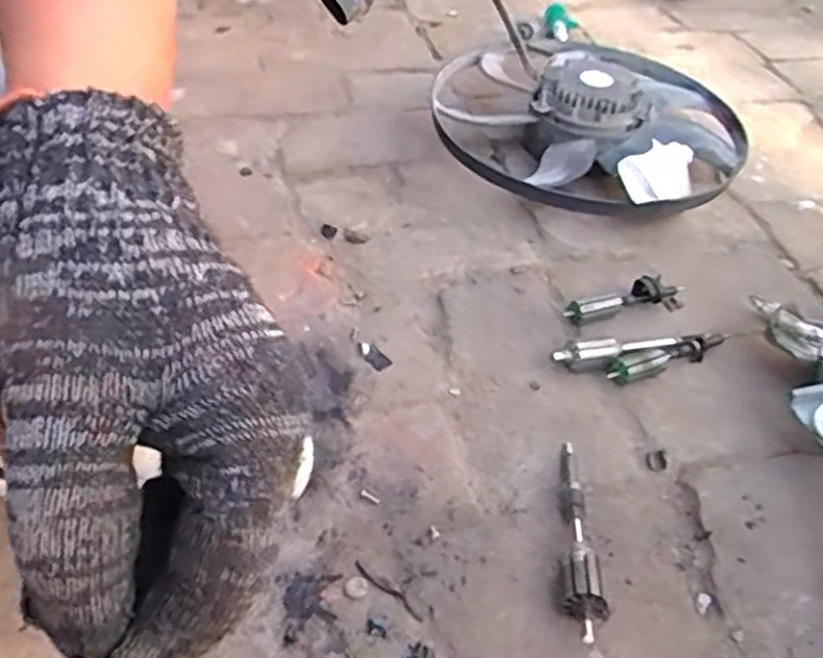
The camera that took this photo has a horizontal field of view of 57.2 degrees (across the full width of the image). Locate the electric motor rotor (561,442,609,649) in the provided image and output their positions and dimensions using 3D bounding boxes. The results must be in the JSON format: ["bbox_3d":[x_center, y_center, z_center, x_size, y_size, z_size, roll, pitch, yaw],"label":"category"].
[{"bbox_3d":[0.112,0.131,0.497,0.024,0.033,0.154,5,44,5],"label":"electric motor rotor"}]

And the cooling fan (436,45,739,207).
[{"bbox_3d":[0.196,-0.244,0.870,0.344,0.093,0.345,9,44,9],"label":"cooling fan"}]

